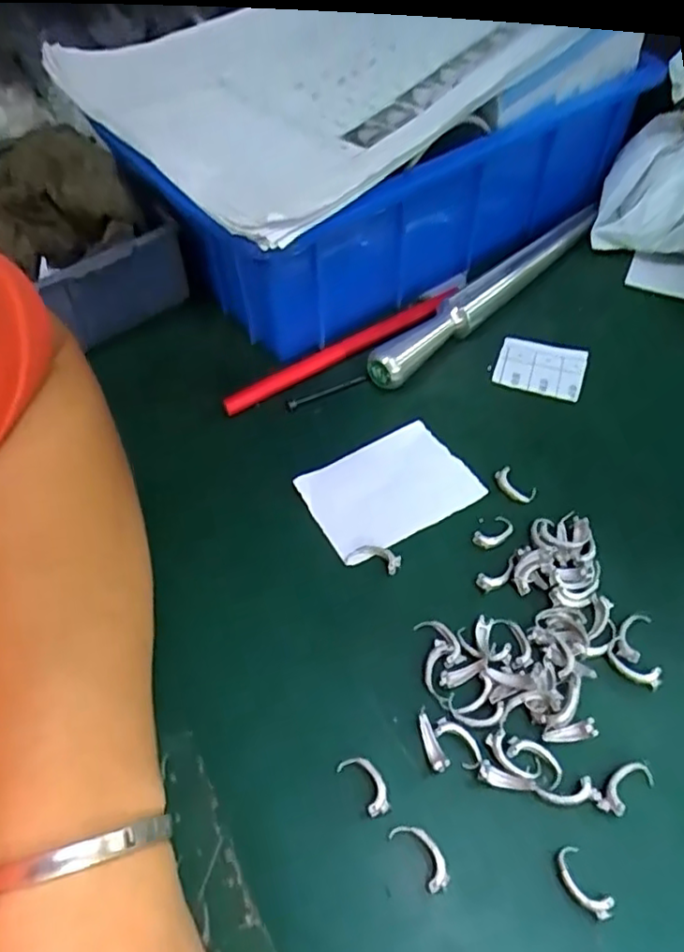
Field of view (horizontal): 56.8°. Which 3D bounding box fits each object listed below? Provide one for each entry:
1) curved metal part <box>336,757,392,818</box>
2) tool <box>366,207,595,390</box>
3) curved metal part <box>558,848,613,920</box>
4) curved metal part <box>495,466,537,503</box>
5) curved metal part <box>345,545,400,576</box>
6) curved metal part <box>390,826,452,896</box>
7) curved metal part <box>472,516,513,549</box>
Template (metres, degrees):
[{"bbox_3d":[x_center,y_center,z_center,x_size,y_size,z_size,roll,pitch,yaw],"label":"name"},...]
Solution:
[{"bbox_3d":[0.009,0.109,0.225,0.012,0.005,0.022,-33,60,-20],"label":"curved metal part"},{"bbox_3d":[0.085,-0.104,0.362,0.189,0.022,0.019,-39,62,-23],"label":"tool"},{"bbox_3d":[0.079,0.133,0.207,0.010,0.004,0.021,-21,56,-13],"label":"curved metal part"},{"bbox_3d":[0.081,0.005,0.296,0.011,0.005,0.020,-39,62,-24],"label":"curved metal part"},{"bbox_3d":[0.015,0.035,0.279,0.023,0.006,0.012,17,56,13],"label":"curved metal part"},{"bbox_3d":[0.027,0.127,0.213,0.011,0.005,0.023,-34,60,-21],"label":"curved metal part"},{"bbox_3d":[0.068,0.025,0.282,0.021,0.004,0.011,-33,60,-20],"label":"curved metal part"}]

